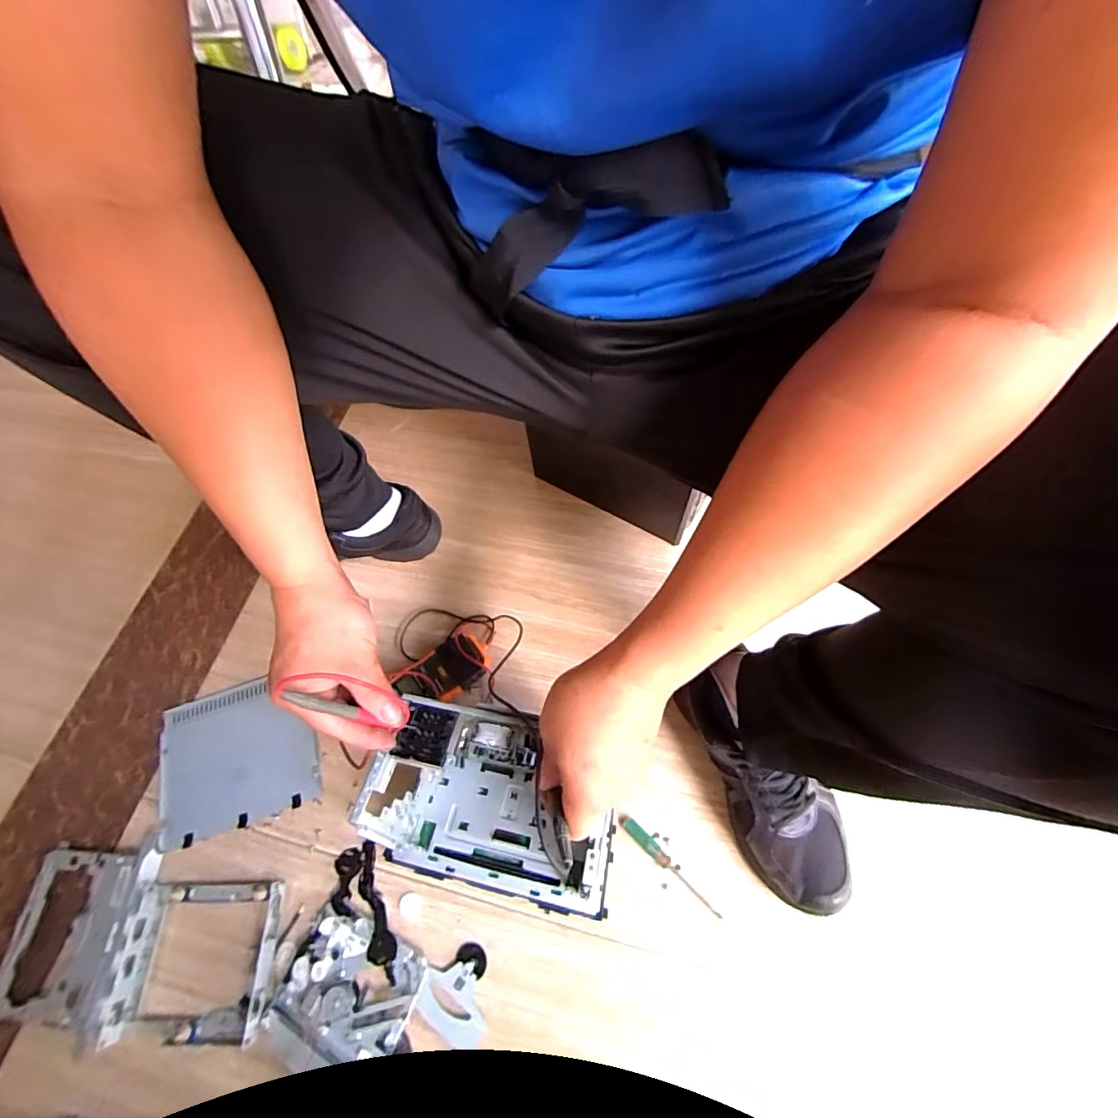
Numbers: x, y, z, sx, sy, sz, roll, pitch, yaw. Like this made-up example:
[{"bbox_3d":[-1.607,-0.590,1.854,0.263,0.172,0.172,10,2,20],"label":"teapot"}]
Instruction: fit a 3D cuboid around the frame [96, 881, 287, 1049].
[{"bbox_3d":[-0.353,0.395,0.473,0.147,0.022,0.125,-2,64,3],"label":"frame"}]

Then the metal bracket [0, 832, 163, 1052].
[{"bbox_3d":[-0.490,0.380,0.490,0.146,0.025,0.159,-1,64,3],"label":"metal bracket"}]

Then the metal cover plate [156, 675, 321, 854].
[{"bbox_3d":[-0.381,0.228,0.570,0.178,0.008,0.160,-18,64,-5],"label":"metal cover plate"}]

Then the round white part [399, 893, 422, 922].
[{"bbox_3d":[-0.153,0.357,0.494,0.022,0.004,0.025,-24,65,-8],"label":"round white part"}]

